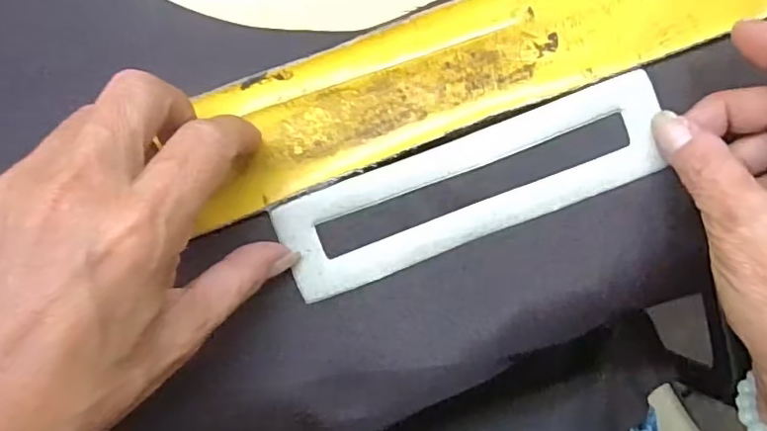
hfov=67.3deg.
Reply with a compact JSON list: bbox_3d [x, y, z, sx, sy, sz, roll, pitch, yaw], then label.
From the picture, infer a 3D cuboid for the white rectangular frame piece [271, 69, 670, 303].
[{"bbox_3d":[0.036,-0.011,0.226,0.153,0.005,0.041,-21,99,-1],"label":"white rectangular frame piece"}]

